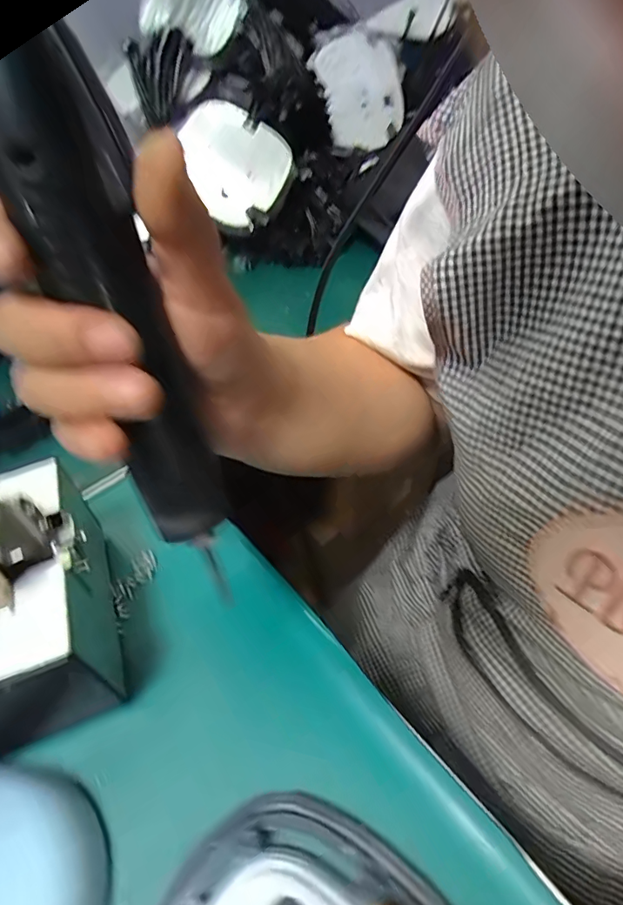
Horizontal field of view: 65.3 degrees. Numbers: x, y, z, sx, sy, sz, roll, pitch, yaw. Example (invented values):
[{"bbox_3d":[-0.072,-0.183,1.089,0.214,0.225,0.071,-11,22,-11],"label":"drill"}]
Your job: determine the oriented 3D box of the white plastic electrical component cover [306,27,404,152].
[{"bbox_3d":[0.067,-0.464,0.625,0.111,0.131,0.023,-24,20,-9],"label":"white plastic electrical component cover"}]

